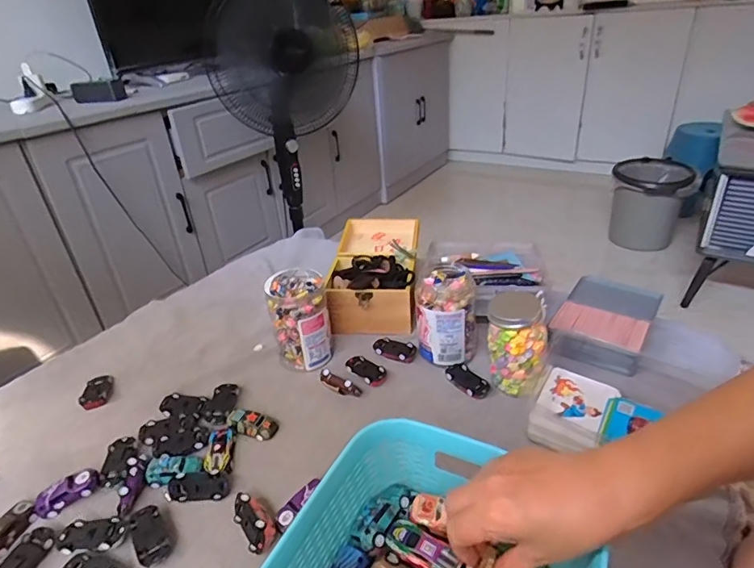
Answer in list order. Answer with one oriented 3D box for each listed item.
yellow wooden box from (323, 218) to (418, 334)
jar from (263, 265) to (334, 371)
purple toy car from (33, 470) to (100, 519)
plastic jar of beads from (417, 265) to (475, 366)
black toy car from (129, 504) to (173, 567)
[{"bbox_3d":[-0.003,-0.027,0.844,0.141,0.073,0.266,0,32,7],"label":"yellow wooden box"},{"bbox_3d":[-0.113,0.053,0.696,0.085,0.125,0.079,-4,31,2],"label":"jar"},{"bbox_3d":[-0.343,0.230,0.529,0.063,0.020,0.029,-24,36,-28],"label":"purple toy car"},{"bbox_3d":[0.099,0.041,0.679,0.078,0.118,0.085,-4,31,2],"label":"plastic jar of beads"},{"bbox_3d":[-0.230,0.257,0.486,0.030,0.019,0.061,-23,36,-28],"label":"black toy car"}]

